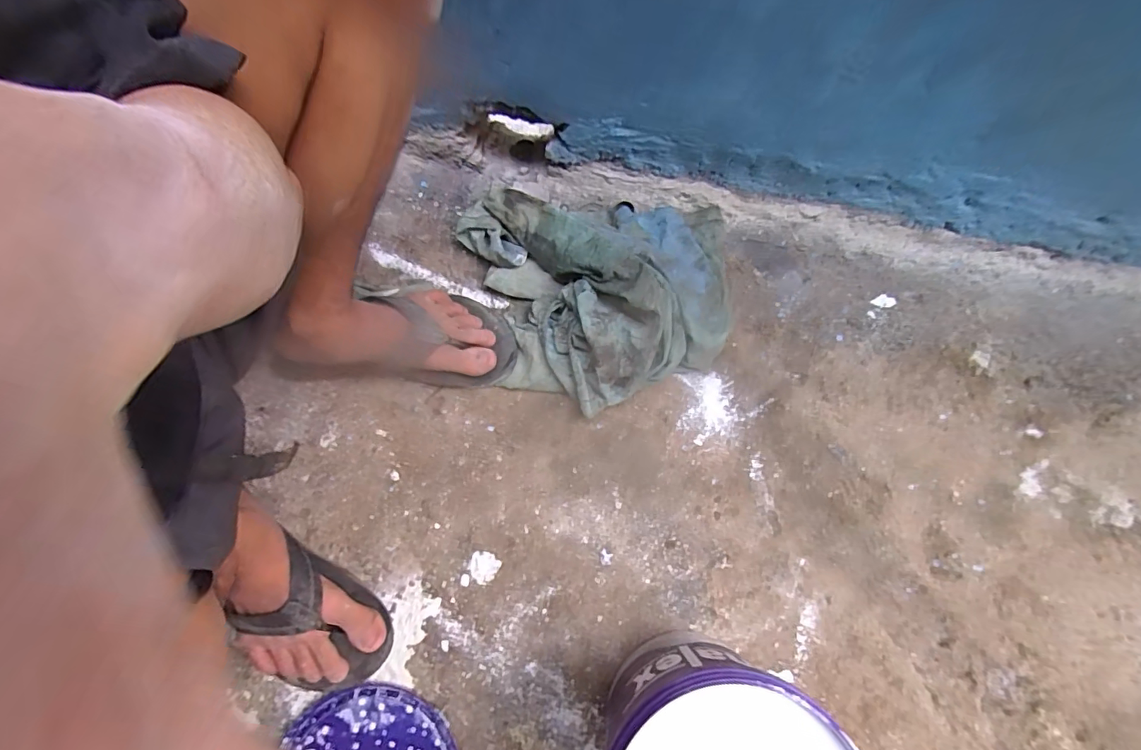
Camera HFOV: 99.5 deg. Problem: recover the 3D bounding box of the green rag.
[{"bbox_3d":[0.029,-0.101,0.557,0.319,0.087,0.269,-2,76,1],"label":"green rag"}]

